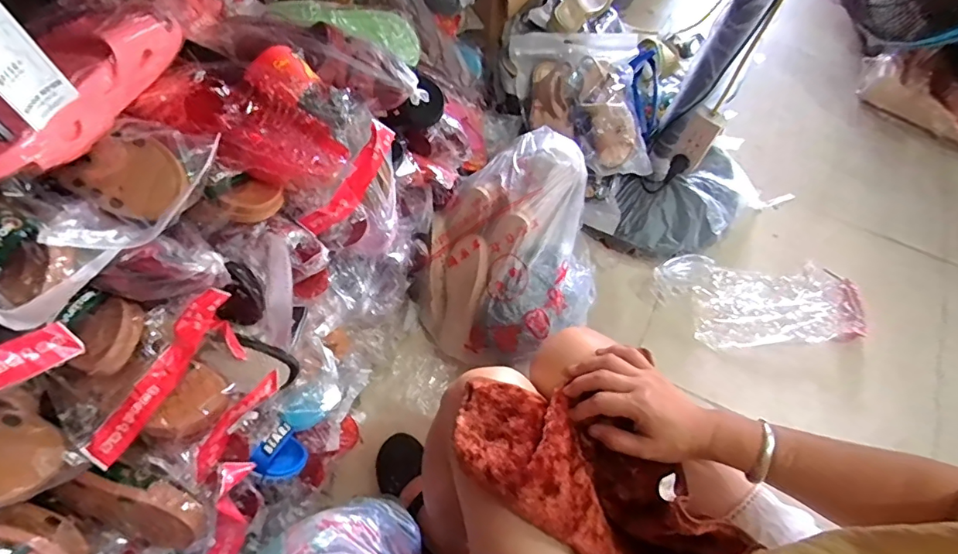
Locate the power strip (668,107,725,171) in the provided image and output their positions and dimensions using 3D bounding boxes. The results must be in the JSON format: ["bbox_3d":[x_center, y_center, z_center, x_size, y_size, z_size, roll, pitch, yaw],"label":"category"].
[{"bbox_3d":[0.409,-0.258,0.916,0.058,0.128,0.021,39,67,16],"label":"power strip"}]

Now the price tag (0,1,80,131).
[{"bbox_3d":[-0.308,-0.142,0.320,0.005,0.091,0.041,22,64,6],"label":"price tag"}]

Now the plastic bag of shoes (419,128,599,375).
[{"bbox_3d":[0.069,-0.057,0.927,0.313,0.200,0.411,15,63,5],"label":"plastic bag of shoes"}]

